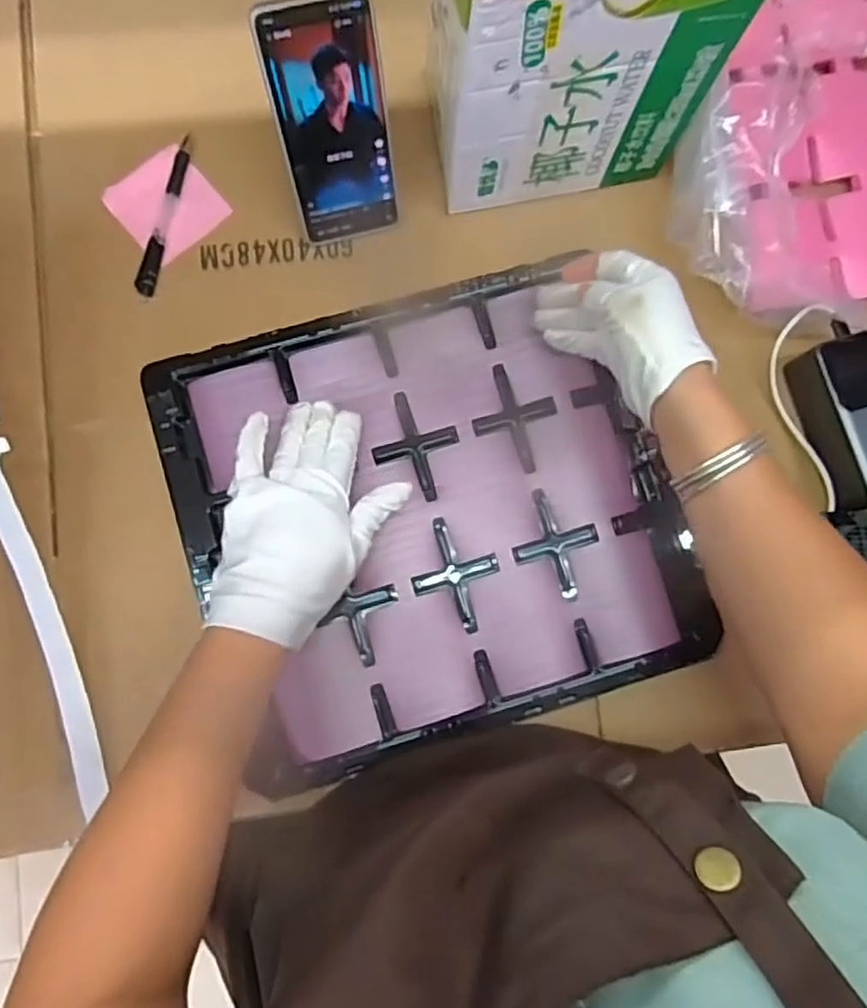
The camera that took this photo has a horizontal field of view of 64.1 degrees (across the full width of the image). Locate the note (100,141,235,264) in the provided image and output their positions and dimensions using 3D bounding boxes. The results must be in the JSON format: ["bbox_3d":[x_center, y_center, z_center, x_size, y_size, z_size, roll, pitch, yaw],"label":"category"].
[{"bbox_3d":[-0.213,-0.241,0.554,0.073,0.009,0.074,-43,88,-7],"label":"note"}]

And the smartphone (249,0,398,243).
[{"bbox_3d":[-0.070,-0.264,0.489,0.075,0.160,0.012,-11,53,-3],"label":"smartphone"}]

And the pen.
[{"bbox_3d":[-0.215,-0.230,0.552,0.015,0.007,0.136,12,83,-2],"label":"pen"}]

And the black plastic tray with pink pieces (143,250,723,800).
[{"bbox_3d":[-0.002,0.003,0.534,0.361,0.021,0.332,-17,85,-3],"label":"black plastic tray with pink pieces"}]

